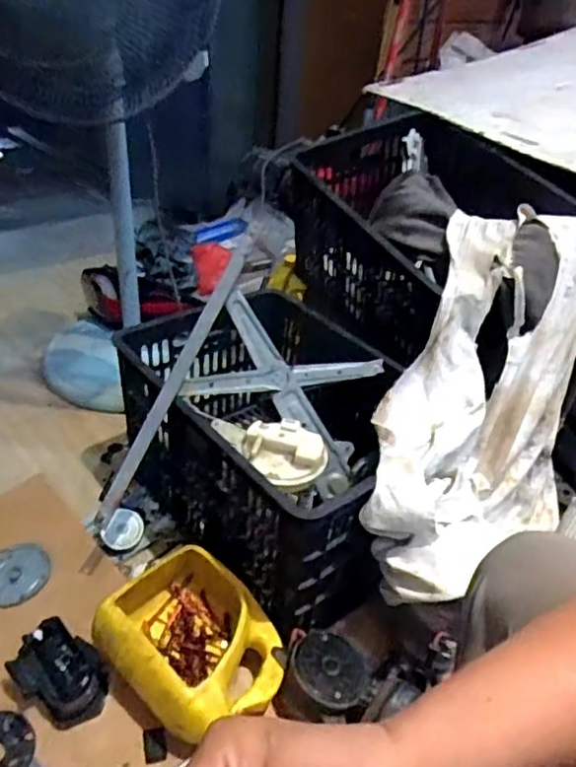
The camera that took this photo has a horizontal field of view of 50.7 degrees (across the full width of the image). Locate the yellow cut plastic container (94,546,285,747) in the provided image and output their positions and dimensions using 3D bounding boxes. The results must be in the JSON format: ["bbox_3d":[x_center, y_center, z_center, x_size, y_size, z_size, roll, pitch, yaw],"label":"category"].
[{"bbox_3d":[-0.114,0.320,0.768,0.219,0.102,0.180,26,43,31],"label":"yellow cut plastic container"}]

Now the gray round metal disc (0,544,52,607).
[{"bbox_3d":[-0.404,0.282,0.901,0.096,0.013,0.094,0,52,0],"label":"gray round metal disc"}]

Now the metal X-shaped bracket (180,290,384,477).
[{"bbox_3d":[0.000,0.001,0.904,0.273,0.238,0.118,2,35,7],"label":"metal X-shaped bracket"}]

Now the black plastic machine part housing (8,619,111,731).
[{"bbox_3d":[-0.281,0.357,0.751,0.120,0.060,0.083,22,41,26],"label":"black plastic machine part housing"}]

